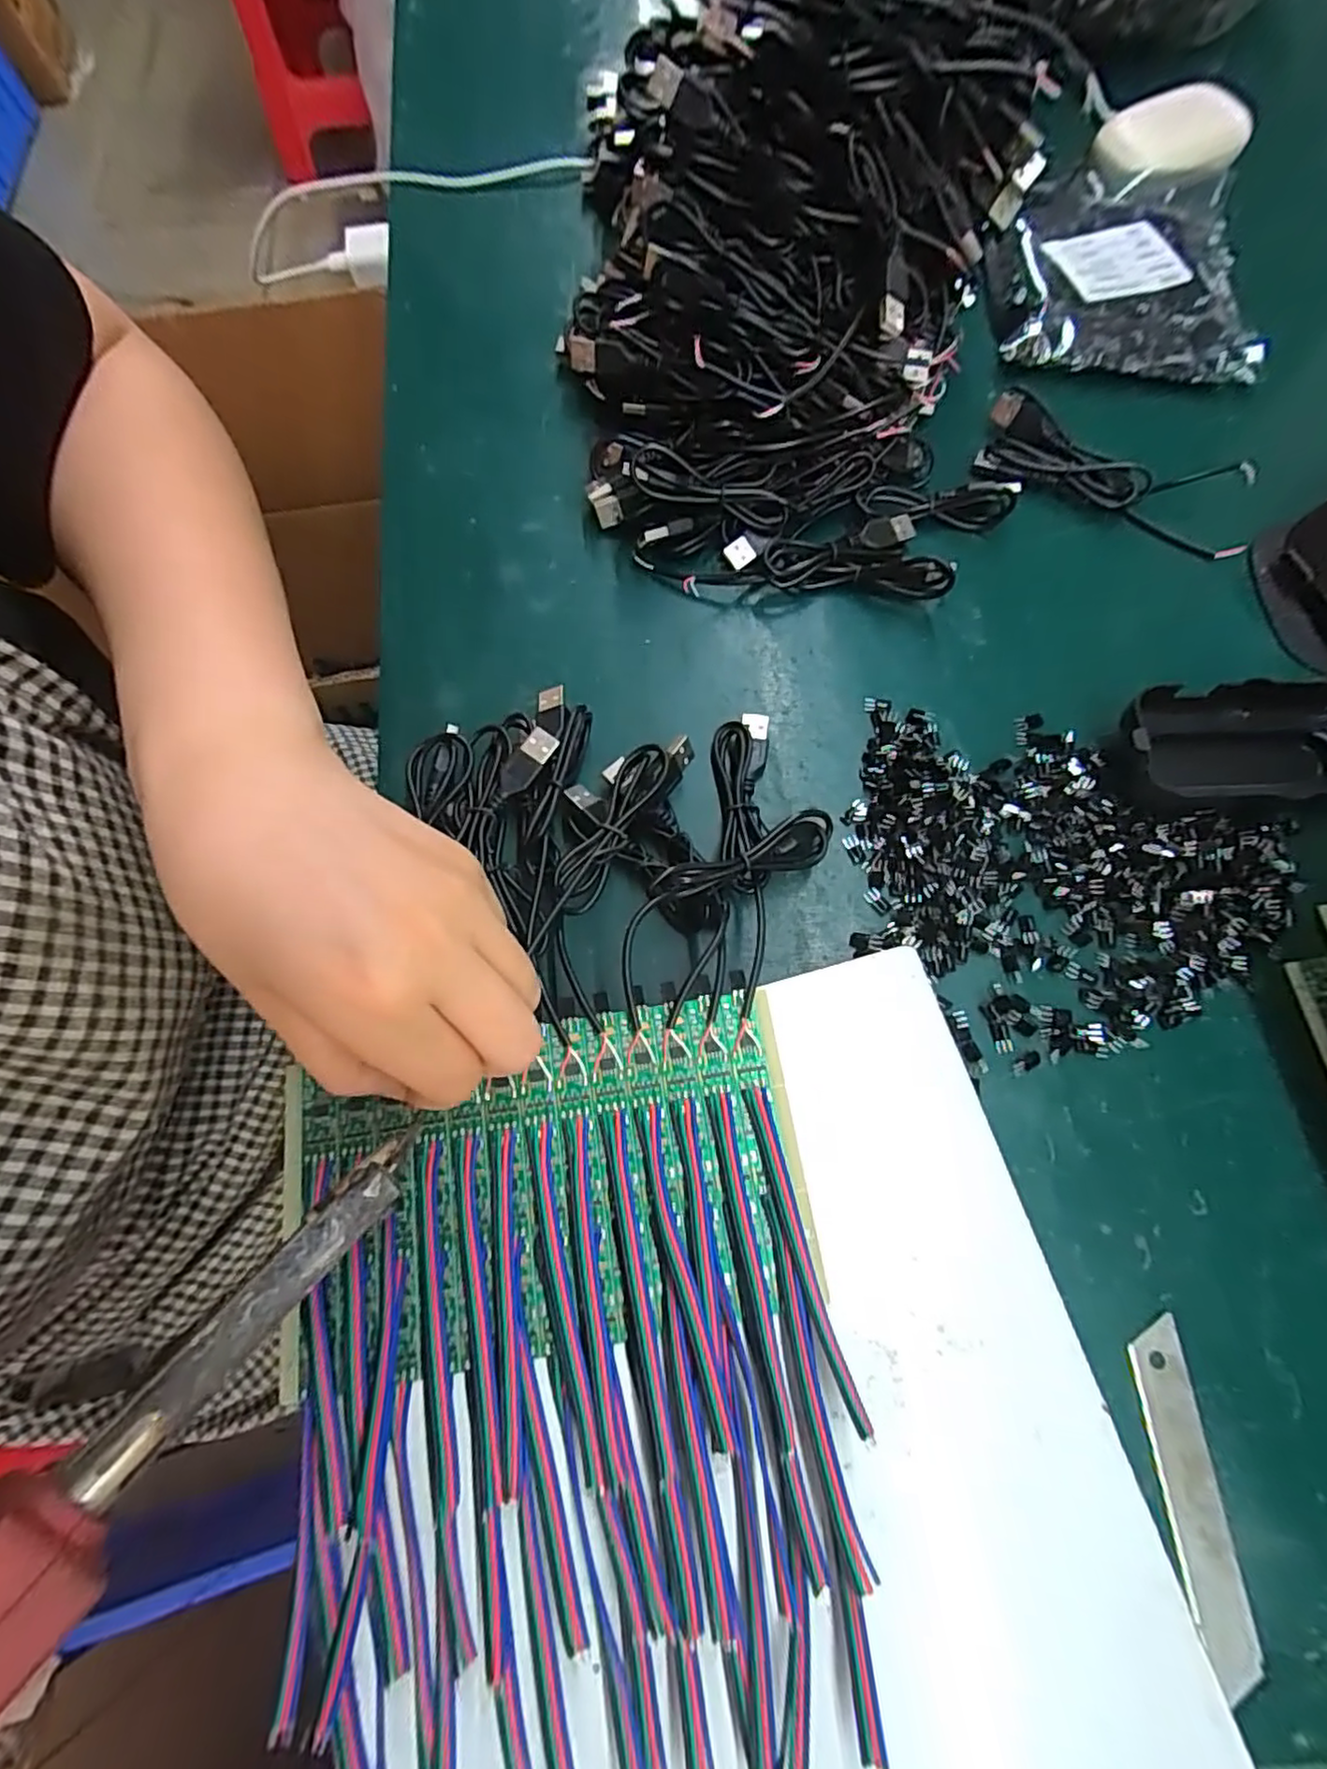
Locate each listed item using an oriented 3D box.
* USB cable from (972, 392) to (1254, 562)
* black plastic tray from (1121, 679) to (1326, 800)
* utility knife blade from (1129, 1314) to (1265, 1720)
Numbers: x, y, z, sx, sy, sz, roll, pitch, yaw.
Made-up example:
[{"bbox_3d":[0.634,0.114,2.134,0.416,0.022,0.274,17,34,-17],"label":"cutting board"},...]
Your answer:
[{"bbox_3d":[0.230,-0.209,0.341,0.134,0.017,0.043,24,74,9],"label":"USB cable"},{"bbox_3d":[0.259,-0.061,0.286,0.114,0.022,0.044,-1,72,0],"label":"black plastic tray"},{"bbox_3d":[0.172,0.197,0.217,0.019,0.004,0.094,-3,72,0],"label":"utility knife blade"}]

